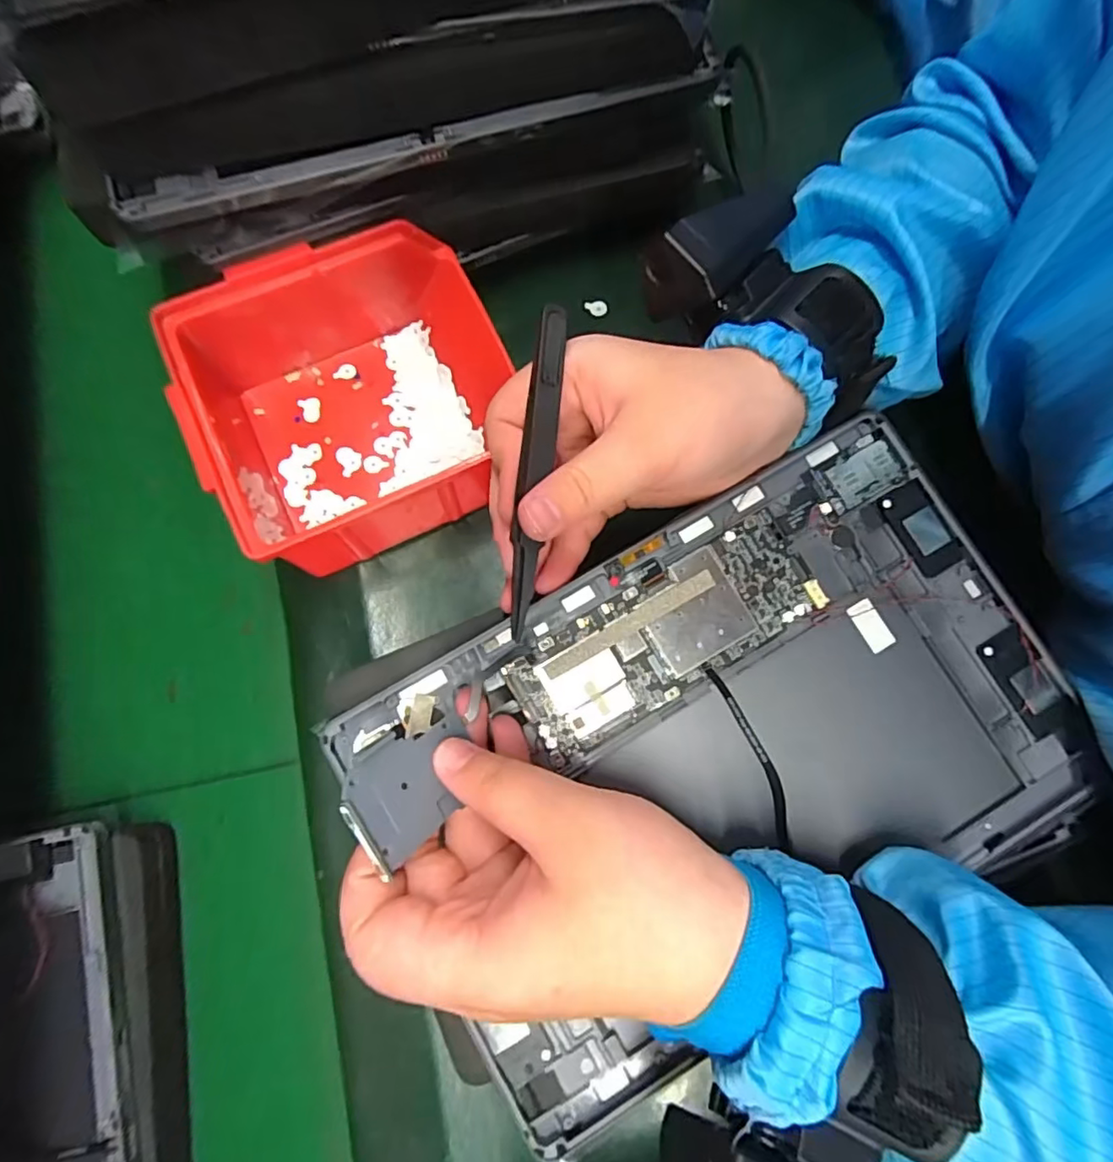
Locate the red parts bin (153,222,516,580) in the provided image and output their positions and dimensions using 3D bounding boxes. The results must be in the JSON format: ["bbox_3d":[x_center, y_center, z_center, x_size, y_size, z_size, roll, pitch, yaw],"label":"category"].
[{"bbox_3d":[-0.096,-0.081,0.276,0.147,0.074,0.138,-21,79,-3],"label":"red parts bin"}]

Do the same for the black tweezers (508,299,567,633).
[{"bbox_3d":[-0.008,-0.036,0.206,0.009,0.008,0.113,7,97,0],"label":"black tweezers"}]

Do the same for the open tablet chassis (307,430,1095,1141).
[{"bbox_3d":[0.065,0.063,0.230,0.250,0.024,0.165,-29,81,-7],"label":"open tablet chassis"}]

